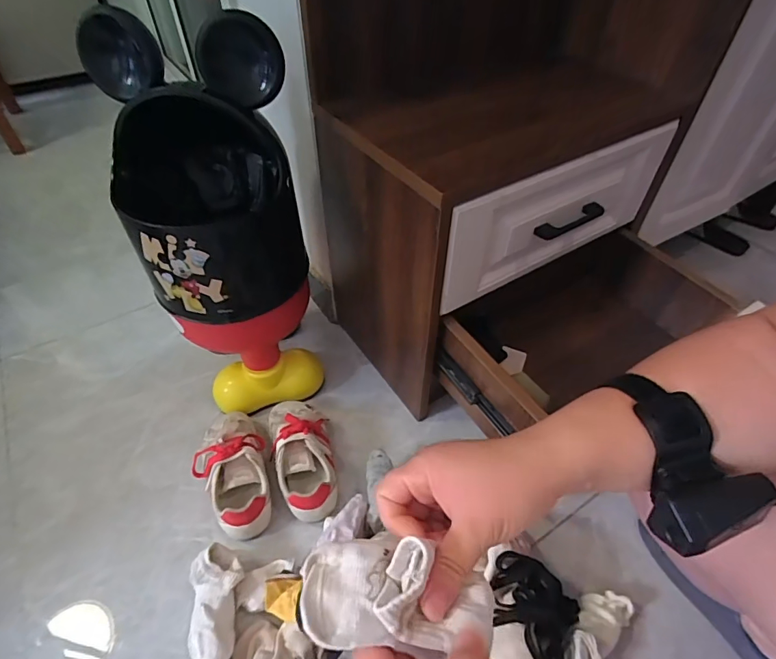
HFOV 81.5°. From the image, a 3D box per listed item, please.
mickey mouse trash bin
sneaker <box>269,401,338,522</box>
[{"bbox_3d":[-0.237,-0.129,0.682,0.228,0.563,0.229,-14,48,-12],"label":"mickey mouse trash bin"},{"bbox_3d":[-0.132,0.191,0.706,0.093,0.083,0.199,-9,47,-8],"label":"sneaker"}]

